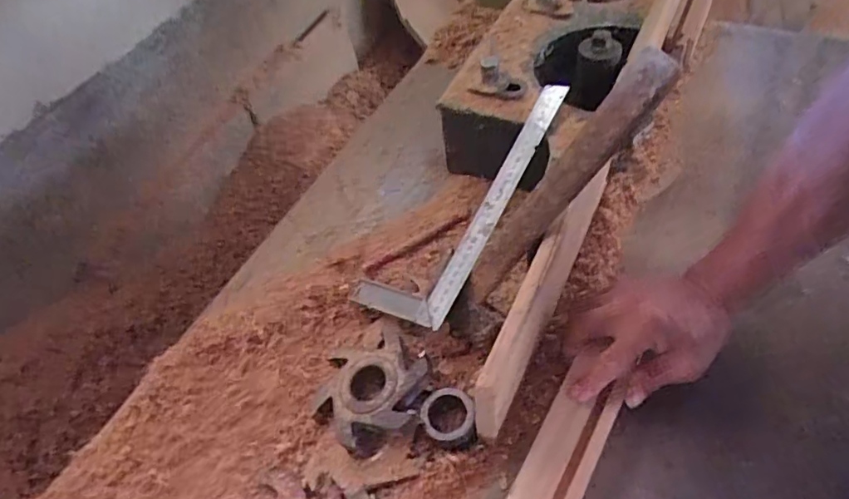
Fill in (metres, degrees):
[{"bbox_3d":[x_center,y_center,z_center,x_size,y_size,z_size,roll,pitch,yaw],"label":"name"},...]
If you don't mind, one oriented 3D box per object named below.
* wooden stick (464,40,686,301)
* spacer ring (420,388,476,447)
[{"bbox_3d":[0.110,-0.051,0.483,0.023,0.251,0.028,9,38,-41],"label":"wooden stick"},{"bbox_3d":[0.020,0.144,0.503,0.045,0.024,0.047,-3,51,4],"label":"spacer ring"}]

